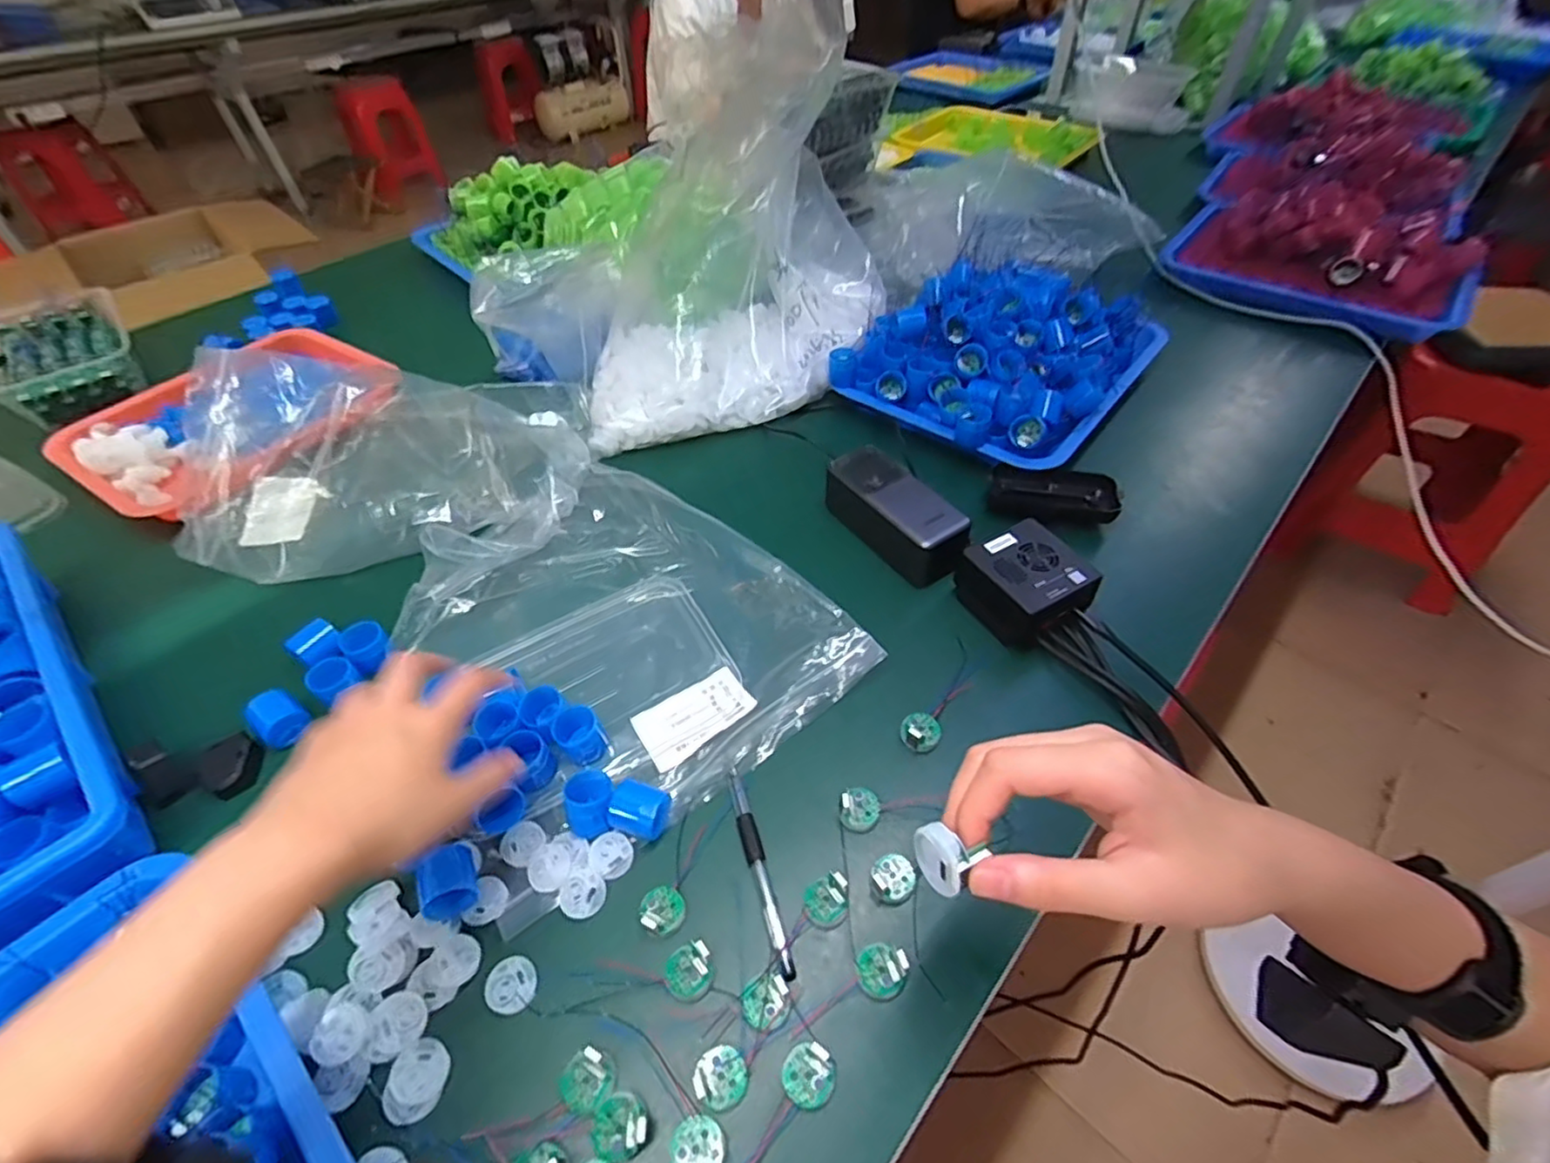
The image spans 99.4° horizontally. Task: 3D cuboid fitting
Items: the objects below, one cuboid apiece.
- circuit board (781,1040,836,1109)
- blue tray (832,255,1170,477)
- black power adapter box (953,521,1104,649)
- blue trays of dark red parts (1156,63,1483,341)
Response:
[{"bbox_3d":[0.016,0.241,0.321,0.024,0.013,0.026,-29,55,-22],"label":"circuit board"},{"bbox_3d":[0.253,-0.254,0.686,0.242,0.075,0.315,36,59,28],"label":"blue tray"},{"bbox_3d":[0.190,0.003,0.506,0.075,0.050,0.081,-21,52,-16],"label":"black power adapter box"},{"bbox_3d":[0.819,-0.601,0.977,0.406,0.141,0.702,22,53,19],"label":"blue trays of dark red parts"}]

